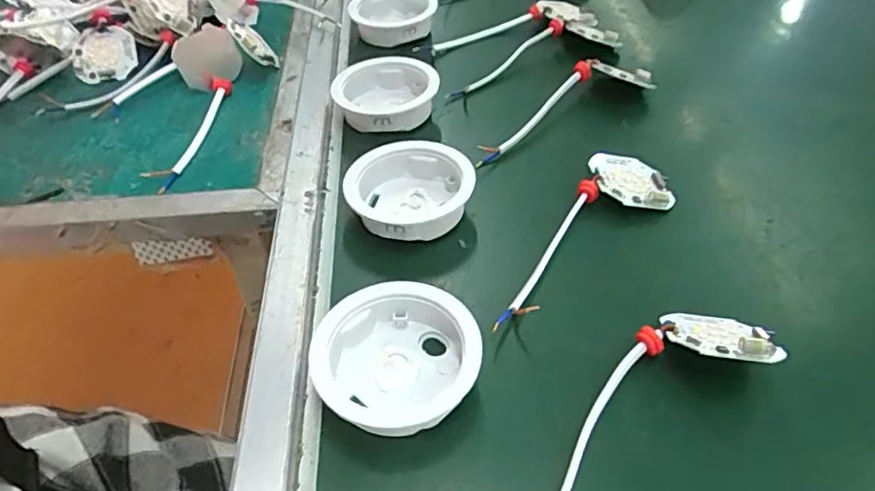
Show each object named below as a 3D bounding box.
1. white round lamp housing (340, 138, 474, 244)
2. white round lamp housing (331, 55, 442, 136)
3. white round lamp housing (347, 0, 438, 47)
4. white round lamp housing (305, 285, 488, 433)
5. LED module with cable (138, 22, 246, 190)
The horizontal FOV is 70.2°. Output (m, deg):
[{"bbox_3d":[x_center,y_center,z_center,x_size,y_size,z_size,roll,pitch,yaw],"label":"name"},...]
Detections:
[{"bbox_3d":[-0.016,-0.030,0.365,0.070,0.028,0.070,-2,44,2],"label":"white round lamp housing"},{"bbox_3d":[-0.037,-0.104,0.438,0.074,0.028,0.070,-1,44,3],"label":"white round lamp housing"},{"bbox_3d":[-0.038,-0.196,0.531,0.072,0.029,0.080,-2,44,2],"label":"white round lamp housing"},{"bbox_3d":[-0.019,0.051,0.282,0.068,0.030,0.060,-31,50,-25],"label":"white round lamp housing"},{"bbox_3d":[-0.175,-0.102,0.446,0.044,0.038,0.161,-2,44,2],"label":"LED module with cable"}]

